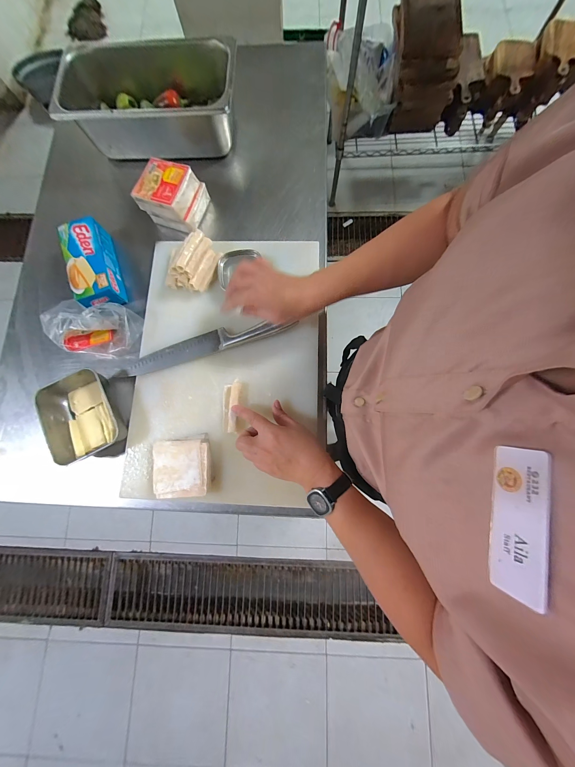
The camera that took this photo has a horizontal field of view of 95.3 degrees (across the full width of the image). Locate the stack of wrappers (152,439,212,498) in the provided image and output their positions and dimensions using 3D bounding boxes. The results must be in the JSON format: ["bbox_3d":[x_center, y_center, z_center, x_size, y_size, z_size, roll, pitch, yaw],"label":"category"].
[{"bbox_3d":[-0.162,0.130,0.407,0.085,0.022,0.082,-3,79,0],"label":"stack of wrappers"}]

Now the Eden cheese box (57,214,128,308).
[{"bbox_3d":[-0.353,-0.213,0.483,0.068,0.061,0.164,-21,80,-3],"label":"Eden cheese box"}]

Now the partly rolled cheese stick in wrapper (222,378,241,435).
[{"bbox_3d":[-0.092,0.035,0.422,0.030,0.021,0.085,3,76,1],"label":"partly rolled cheese stick in wrapper"}]

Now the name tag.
[{"bbox_3d":[0.122,0.072,0.139,0.004,0.026,0.074,12,83,-19],"label":"name tag"}]

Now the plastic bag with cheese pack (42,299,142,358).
[{"bbox_3d":[-0.339,-0.095,0.454,0.174,0.057,0.086,6,79,2],"label":"plastic bag with cheese pack"}]

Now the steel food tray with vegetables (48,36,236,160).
[{"bbox_3d":[-0.260,-0.542,0.509,0.324,0.102,0.173,5,80,3],"label":"steel food tray with vegetables"}]

